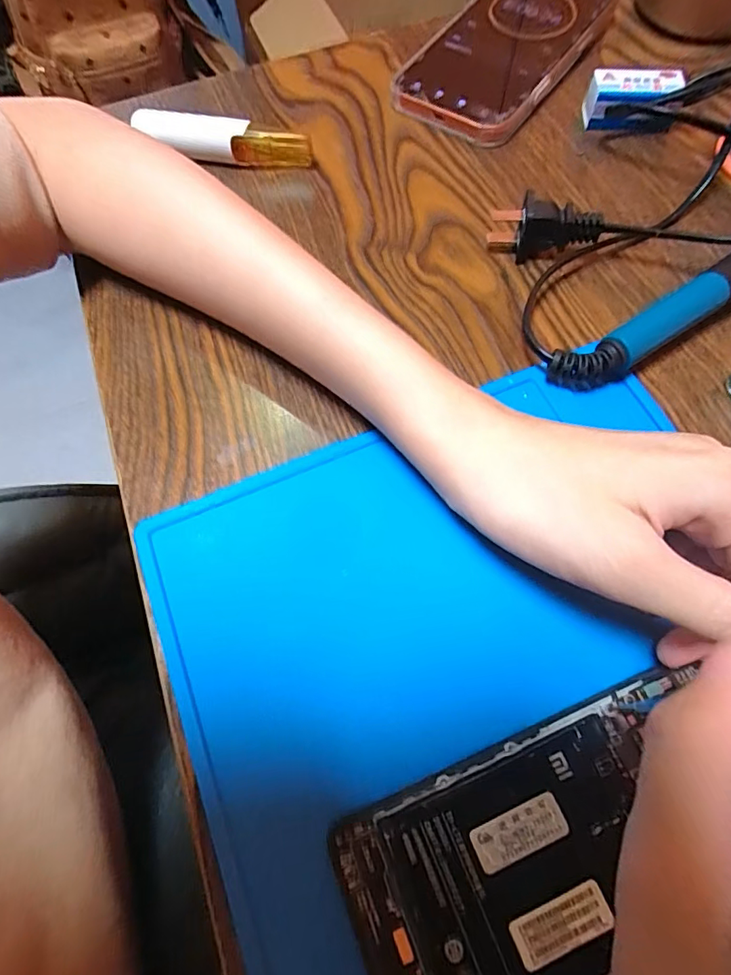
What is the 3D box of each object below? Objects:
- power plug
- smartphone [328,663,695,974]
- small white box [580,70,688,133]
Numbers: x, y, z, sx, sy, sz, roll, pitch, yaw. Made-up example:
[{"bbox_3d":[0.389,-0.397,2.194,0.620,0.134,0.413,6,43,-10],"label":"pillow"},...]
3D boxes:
[{"bbox_3d":[0.089,-0.127,0.240,0.051,0.027,0.014,11,69,6],"label":"power plug"},{"bbox_3d":[0.067,0.116,0.153,0.146,0.004,0.072,-21,69,-7],"label":"smartphone"},{"bbox_3d":[0.154,-0.223,0.279,0.052,0.022,0.021,4,68,3],"label":"small white box"}]

